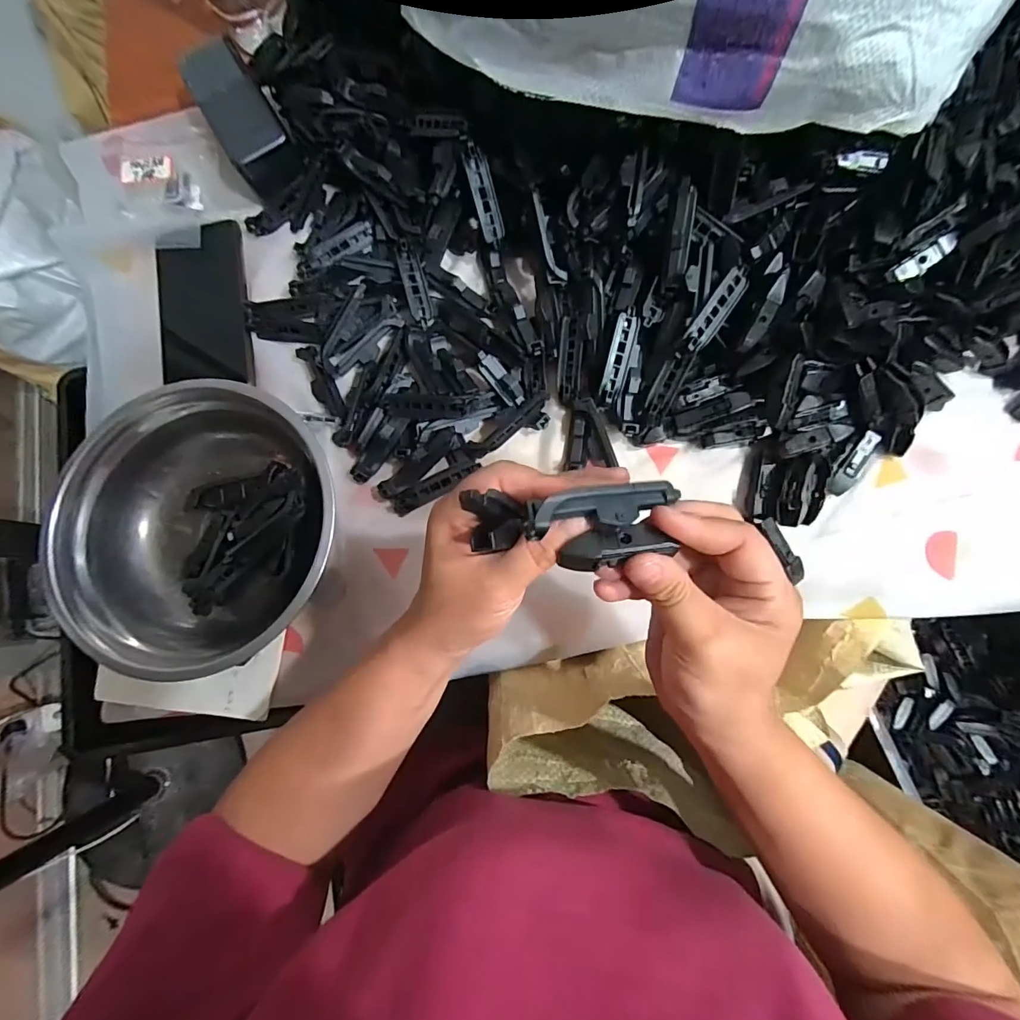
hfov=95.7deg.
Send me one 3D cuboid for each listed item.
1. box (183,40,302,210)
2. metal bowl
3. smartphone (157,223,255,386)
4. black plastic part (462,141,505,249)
[{"bbox_3d":[-0.240,-0.351,0.413,0.054,0.038,0.141,-32,80,-1],"label":"box"},{"bbox_3d":[-0.225,0.011,0.350,0.202,0.078,0.188,-1,82,4],"label":"metal bowl"},{"bbox_3d":[-0.273,-0.182,0.410,0.081,0.006,0.147,-9,81,3],"label":"smartphone"},{"bbox_3d":[-0.020,-0.251,0.372,0.019,0.008,0.070,-18,126,4],"label":"black plastic part"}]

